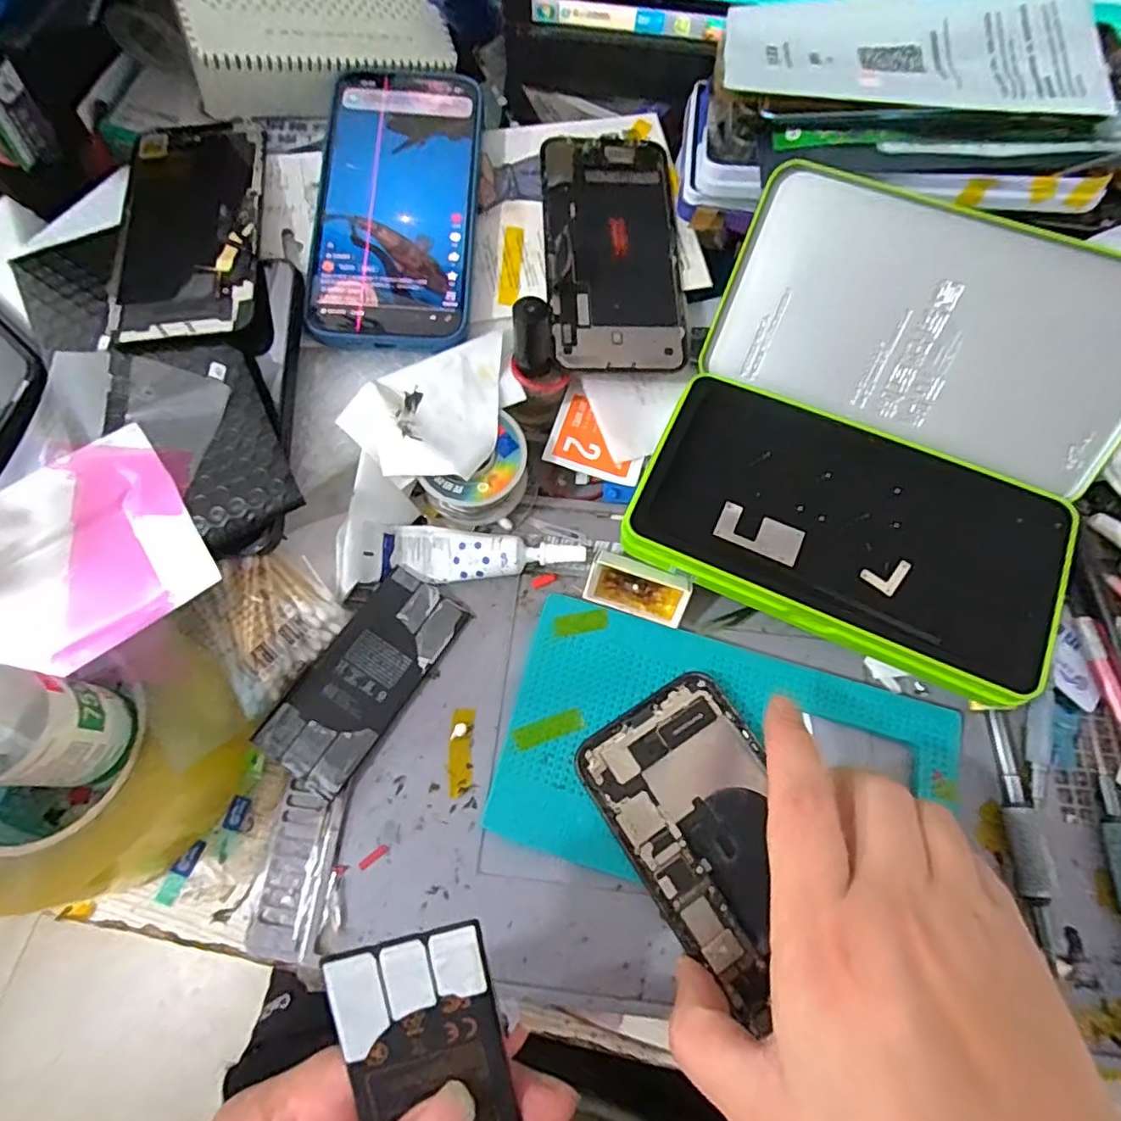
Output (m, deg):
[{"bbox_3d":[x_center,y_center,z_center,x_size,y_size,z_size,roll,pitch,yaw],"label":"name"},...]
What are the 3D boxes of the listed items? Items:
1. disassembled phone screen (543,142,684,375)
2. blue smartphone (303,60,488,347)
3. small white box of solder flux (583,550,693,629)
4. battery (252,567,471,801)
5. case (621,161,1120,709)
[{"bbox_3d":[0.028,-0.169,0.323,0.070,0.009,0.142,-1,77,-6],"label":"disassembled phone screen"},{"bbox_3d":[-0.084,-0.189,0.316,0.079,0.008,0.163,4,78,-3],"label":"blue smartphone"},{"bbox_3d":[0.037,0.014,0.290,0.047,0.013,0.026,18,93,10],"label":"small white box of solder flux"},{"bbox_3d":[-0.089,0.053,0.278,0.044,0.004,0.099,35,69,0],"label":"battery"},{"bbox_3d":[0.150,-0.058,0.279,0.191,0.084,0.187,24,70,8],"label":"case"}]

